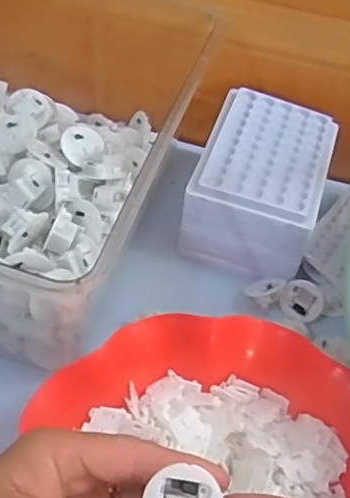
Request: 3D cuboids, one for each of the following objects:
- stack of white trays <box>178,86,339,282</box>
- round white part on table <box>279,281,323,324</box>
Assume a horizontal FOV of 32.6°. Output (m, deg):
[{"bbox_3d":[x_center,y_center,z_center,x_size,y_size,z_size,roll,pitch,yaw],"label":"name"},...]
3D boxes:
[{"bbox_3d":[0.069,-0.052,0.489,0.097,0.069,0.139,17,52,9],"label":"stack of white trays"},{"bbox_3d":[0.098,0.039,0.461,0.031,0.013,0.031,-1,88,18],"label":"round white part on table"}]

